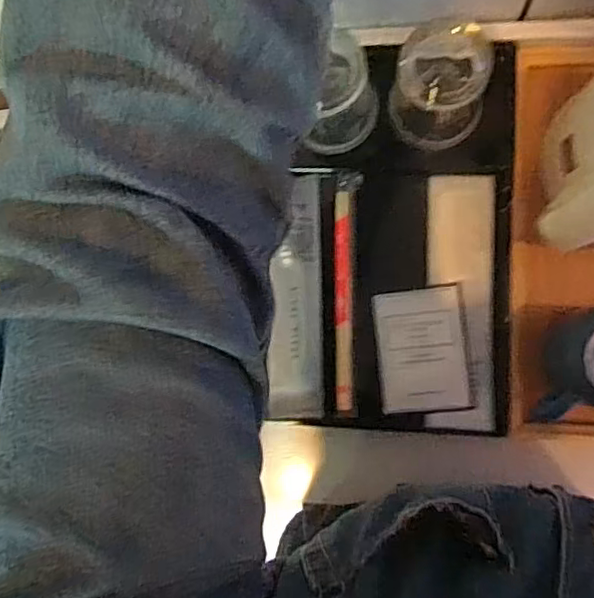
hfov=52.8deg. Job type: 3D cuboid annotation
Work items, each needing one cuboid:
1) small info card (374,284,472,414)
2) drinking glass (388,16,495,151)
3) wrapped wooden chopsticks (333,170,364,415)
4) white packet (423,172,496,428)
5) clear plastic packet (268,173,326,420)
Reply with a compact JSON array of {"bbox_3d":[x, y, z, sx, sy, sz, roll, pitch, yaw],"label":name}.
[{"bbox_3d":[0.106,0.043,0.513,0.072,0.008,0.103,-5,86,8],"label":"small info card"},{"bbox_3d":[0.114,-0.166,0.474,0.071,0.102,0.069,-1,87,8],"label":"drinking glass"},{"bbox_3d":[0.042,-0.006,0.527,0.023,0.004,0.211,2,87,9],"label":"wrapped wooden chopsticks"},{"bbox_3d":[0.139,0.002,0.509,0.055,0.006,0.216,1,87,8],"label":"white packet"},{"bbox_3d":[-0.002,-0.001,0.530,0.047,0.014,0.209,-1,86,8],"label":"clear plastic packet"}]

